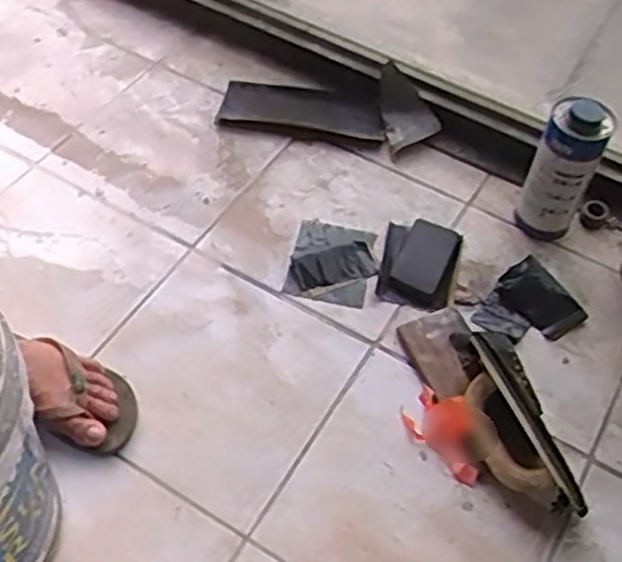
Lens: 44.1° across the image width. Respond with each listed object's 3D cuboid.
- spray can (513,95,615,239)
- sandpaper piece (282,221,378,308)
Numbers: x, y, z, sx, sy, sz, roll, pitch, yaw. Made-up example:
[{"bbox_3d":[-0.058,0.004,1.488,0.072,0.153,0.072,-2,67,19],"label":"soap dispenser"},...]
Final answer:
[{"bbox_3d":[0.355,-0.163,1.077,0.085,0.229,0.093,19,55,13],"label":"spray can"},{"bbox_3d":[0.031,-0.029,1.122,0.121,0.019,0.143,12,54,8],"label":"sandpaper piece"}]

